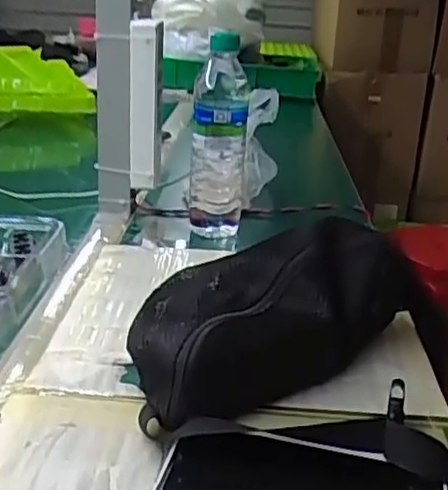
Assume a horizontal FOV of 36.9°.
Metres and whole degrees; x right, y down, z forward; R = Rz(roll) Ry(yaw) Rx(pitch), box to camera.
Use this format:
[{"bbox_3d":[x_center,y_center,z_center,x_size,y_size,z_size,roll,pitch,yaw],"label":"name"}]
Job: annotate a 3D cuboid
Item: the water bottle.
[{"bbox_3d":[-0.004,-0.119,0.761,0.062,0.214,0.053,4,22,1],"label":"water bottle"}]

